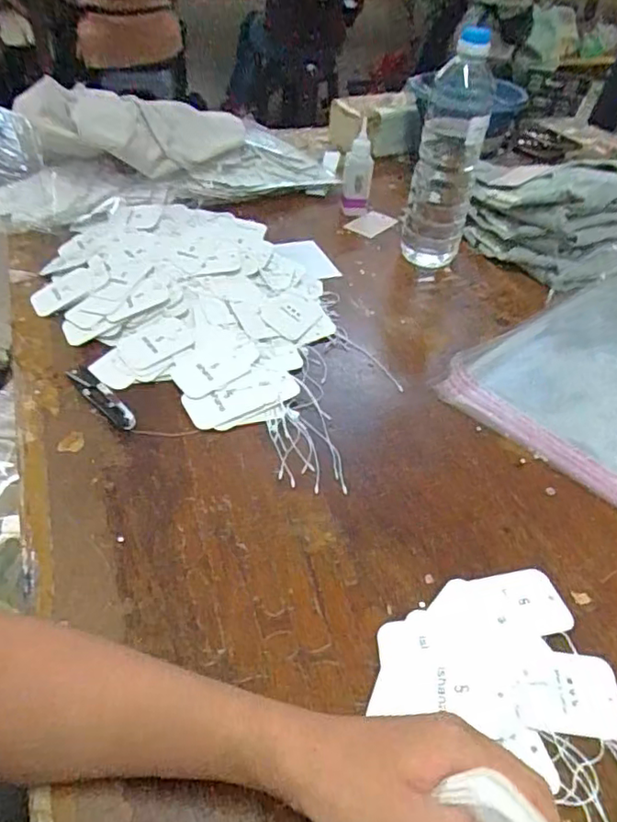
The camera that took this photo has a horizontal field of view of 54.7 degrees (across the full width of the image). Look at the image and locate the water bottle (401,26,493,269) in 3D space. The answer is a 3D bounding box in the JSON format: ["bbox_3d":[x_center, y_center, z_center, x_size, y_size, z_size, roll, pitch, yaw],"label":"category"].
[{"bbox_3d":[0.172,-0.306,0.746,0.076,0.275,0.093,11,42,7],"label":"water bottle"}]

